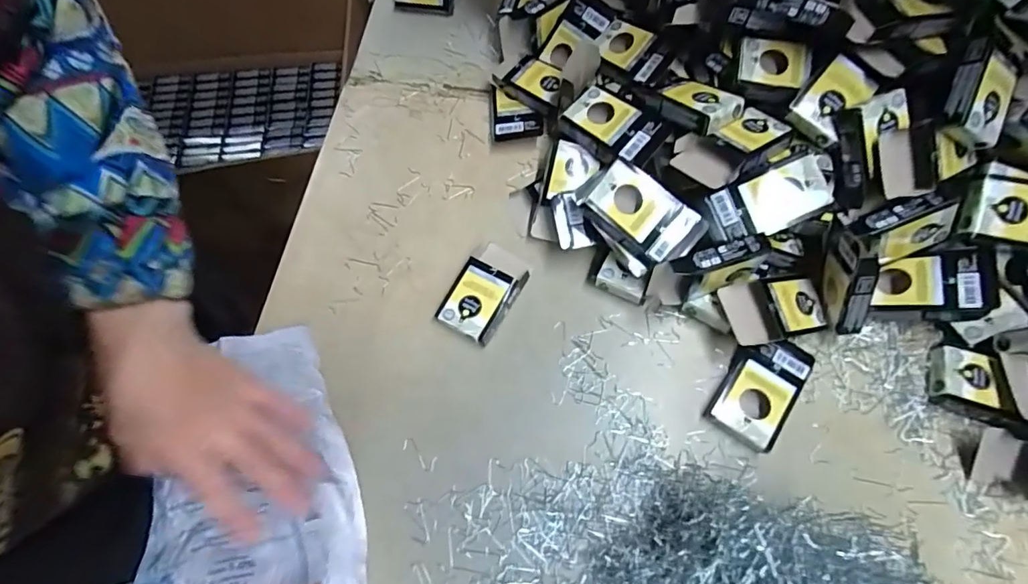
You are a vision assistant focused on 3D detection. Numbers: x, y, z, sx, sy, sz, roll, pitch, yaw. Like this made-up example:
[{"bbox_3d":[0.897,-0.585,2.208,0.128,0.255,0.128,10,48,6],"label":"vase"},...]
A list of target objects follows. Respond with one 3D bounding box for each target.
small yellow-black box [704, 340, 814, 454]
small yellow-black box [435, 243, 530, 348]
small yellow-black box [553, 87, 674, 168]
[{"bbox_3d":[0.218,0.086,0.443,0.058,0.024,0.095,33,75,13],"label":"small yellow-black box"},{"bbox_3d":[-0.029,-0.001,0.489,0.060,0.021,0.096,28,73,12],"label":"small yellow-black box"},{"bbox_3d":[0.093,-0.157,0.481,0.095,0.027,0.058,39,76,17],"label":"small yellow-black box"}]

